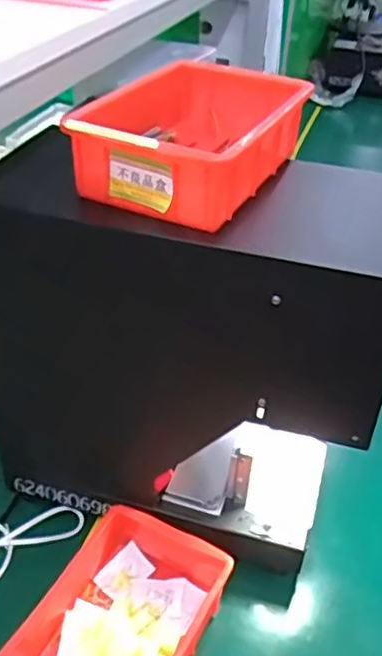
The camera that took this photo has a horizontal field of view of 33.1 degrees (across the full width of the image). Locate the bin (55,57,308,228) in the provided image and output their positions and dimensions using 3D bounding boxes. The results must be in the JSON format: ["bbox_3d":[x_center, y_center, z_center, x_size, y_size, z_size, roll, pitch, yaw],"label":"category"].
[{"bbox_3d":[0.004,-0.154,0.518,0.129,0.064,0.205,19,40,20],"label":"bin"}]

